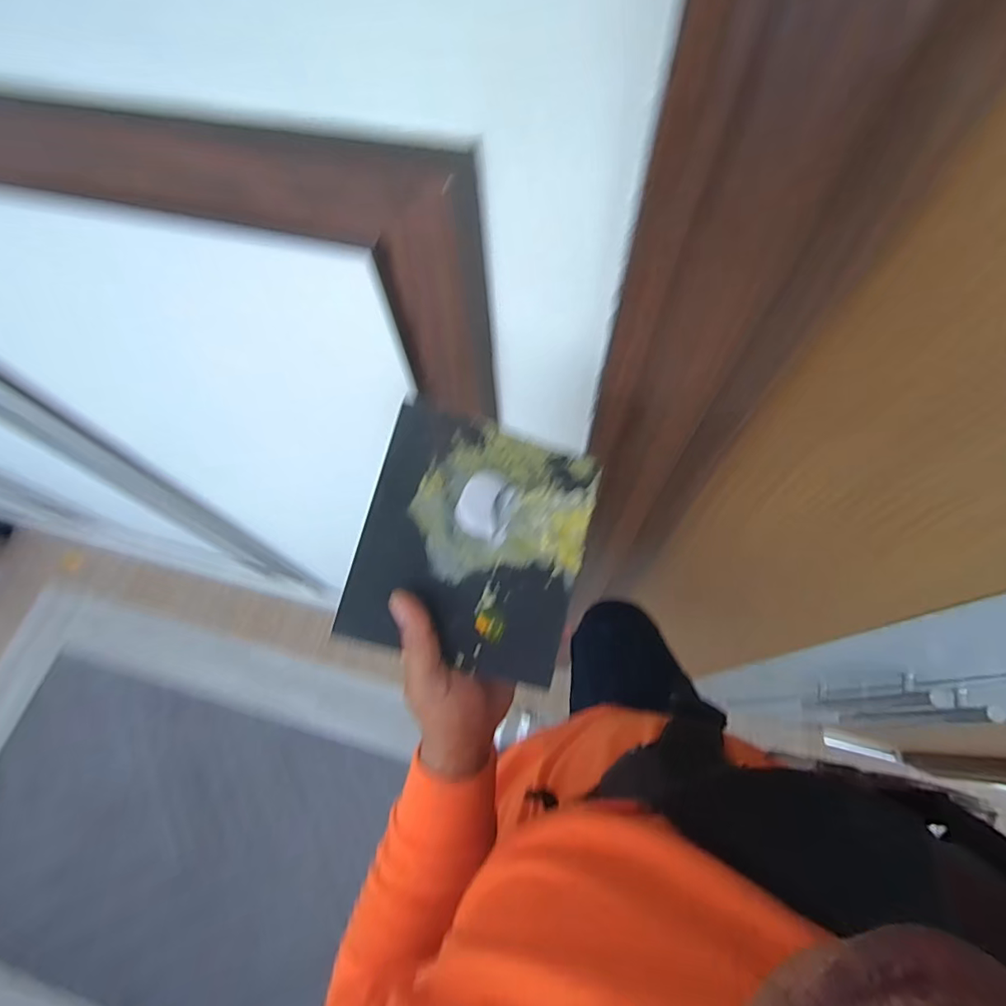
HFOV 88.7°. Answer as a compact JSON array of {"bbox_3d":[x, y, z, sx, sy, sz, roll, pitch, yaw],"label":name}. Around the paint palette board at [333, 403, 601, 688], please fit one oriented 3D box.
[{"bbox_3d":[-0.019,0.026,0.362,0.150,0.005,0.167,16,80,-3],"label":"paint palette board"}]

